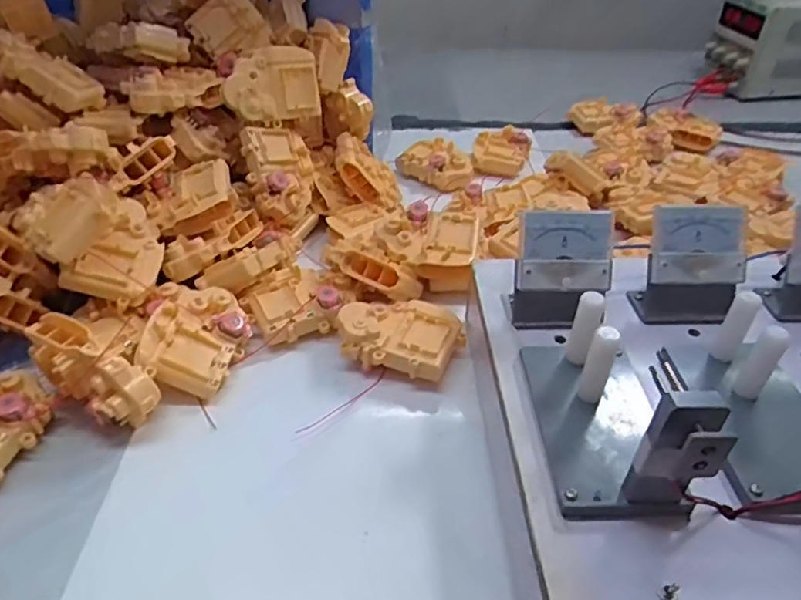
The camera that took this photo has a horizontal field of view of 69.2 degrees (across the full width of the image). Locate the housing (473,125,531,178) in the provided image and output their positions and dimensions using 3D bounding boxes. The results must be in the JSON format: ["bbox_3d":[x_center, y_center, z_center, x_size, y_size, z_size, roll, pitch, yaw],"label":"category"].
[{"bbox_3d":[0.134,-0.199,0.771,0.070,0.033,0.084,8,40,10],"label":"housing"}]

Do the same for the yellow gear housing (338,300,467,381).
[{"bbox_3d":[0.000,0.030,0.478,0.096,0.032,0.069,9,40,12],"label":"yellow gear housing"}]

